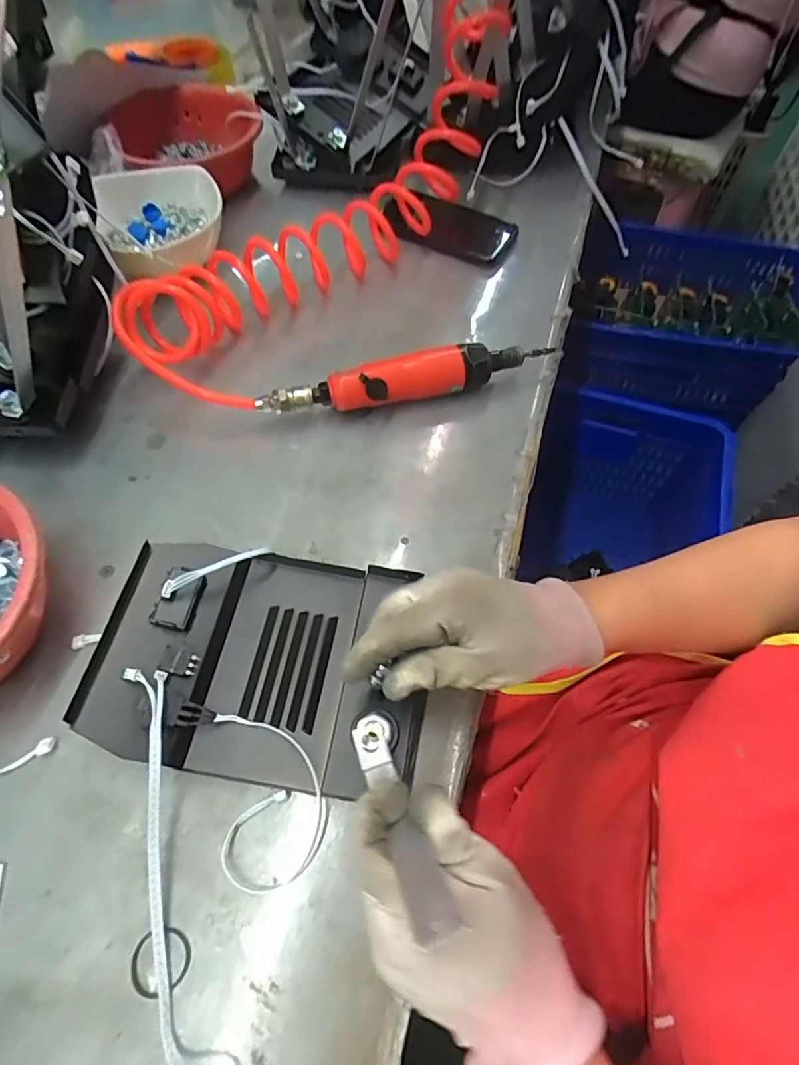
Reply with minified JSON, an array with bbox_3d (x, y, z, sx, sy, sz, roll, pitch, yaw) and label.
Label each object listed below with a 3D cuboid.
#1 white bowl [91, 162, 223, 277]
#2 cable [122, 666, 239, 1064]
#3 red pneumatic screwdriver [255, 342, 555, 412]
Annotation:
[{"bbox_3d":[-0.266,-0.342,0.572,0.139,0.055,0.139,0,61,1],"label":"white bowl"},{"bbox_3d":[-0.132,0.197,0.300,0.034,0.019,0.238,-26,71,17],"label":"cable"},{"bbox_3d":[0.008,-0.133,0.463,0.258,0.046,0.032,-13,62,-7],"label":"red pneumatic screwdriver"}]

